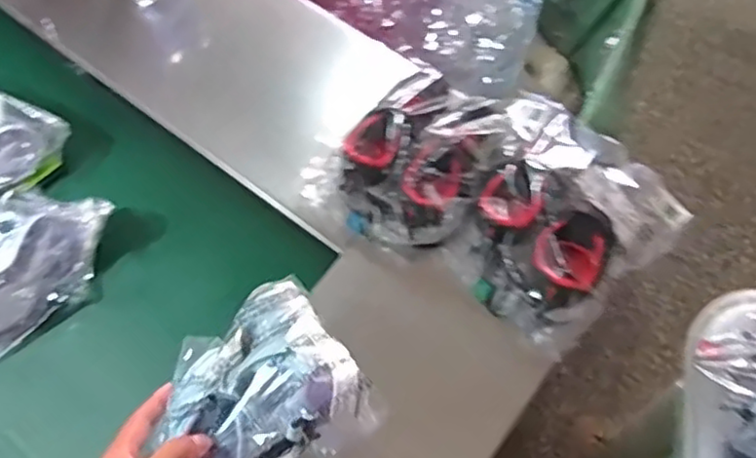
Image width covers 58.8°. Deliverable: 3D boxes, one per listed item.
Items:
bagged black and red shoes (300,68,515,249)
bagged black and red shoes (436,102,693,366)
[{"bbox_3d":[0.035,-0.083,0.727,0.185,0.079,0.198,37,74,17],"label":"bagged black and red shoes"},{"bbox_3d":[0.177,-0.017,0.694,0.211,0.075,0.213,-42,71,-13],"label":"bagged black and red shoes"}]

